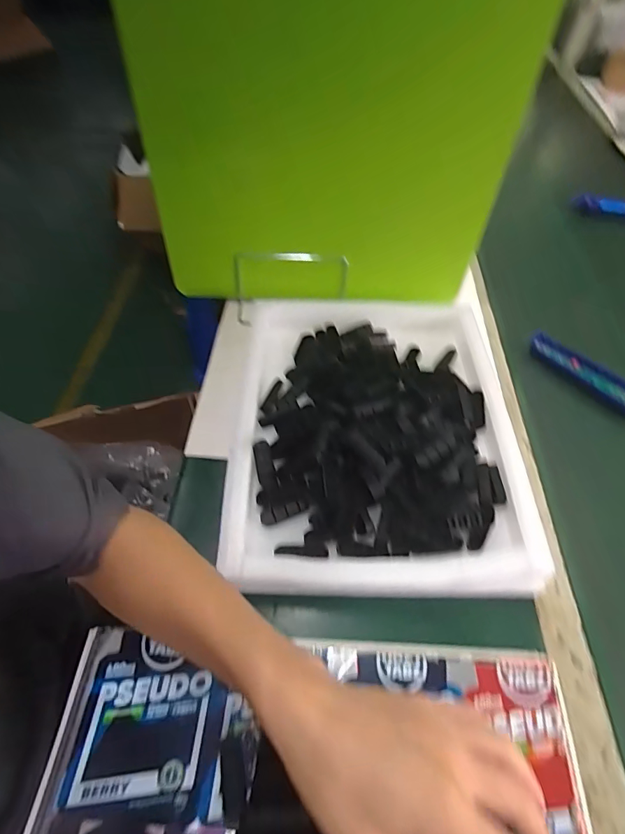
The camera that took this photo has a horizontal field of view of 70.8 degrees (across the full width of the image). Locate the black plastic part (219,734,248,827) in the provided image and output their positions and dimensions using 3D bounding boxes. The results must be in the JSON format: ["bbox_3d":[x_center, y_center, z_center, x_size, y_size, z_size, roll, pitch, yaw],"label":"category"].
[{"bbox_3d":[-0.055,0.255,0.309,0.017,0.006,0.048,-9,54,-7],"label":"black plastic part"}]

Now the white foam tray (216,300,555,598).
[{"bbox_3d":[0.066,-0.001,0.475,0.301,0.049,0.357,0,54,-1],"label":"white foam tray"}]

